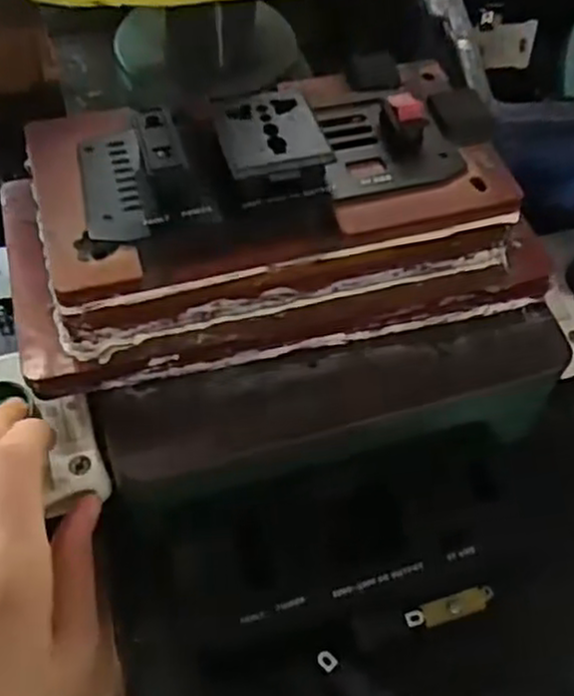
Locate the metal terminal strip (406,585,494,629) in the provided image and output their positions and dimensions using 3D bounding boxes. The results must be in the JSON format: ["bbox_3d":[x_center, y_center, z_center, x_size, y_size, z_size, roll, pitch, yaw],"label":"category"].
[{"bbox_3d":[0.065,0.103,0.302,0.040,0.004,0.009,-8,76,-21],"label":"metal terminal strip"}]

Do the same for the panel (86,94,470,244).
[{"bbox_3d":[-0.006,-0.075,0.289,0.139,0.015,0.050,-11,59,-11],"label":"panel"}]

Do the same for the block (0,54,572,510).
[{"bbox_3d":[0.005,-0.029,0.305,0.211,0.084,0.141,-12,59,-12],"label":"block"}]

